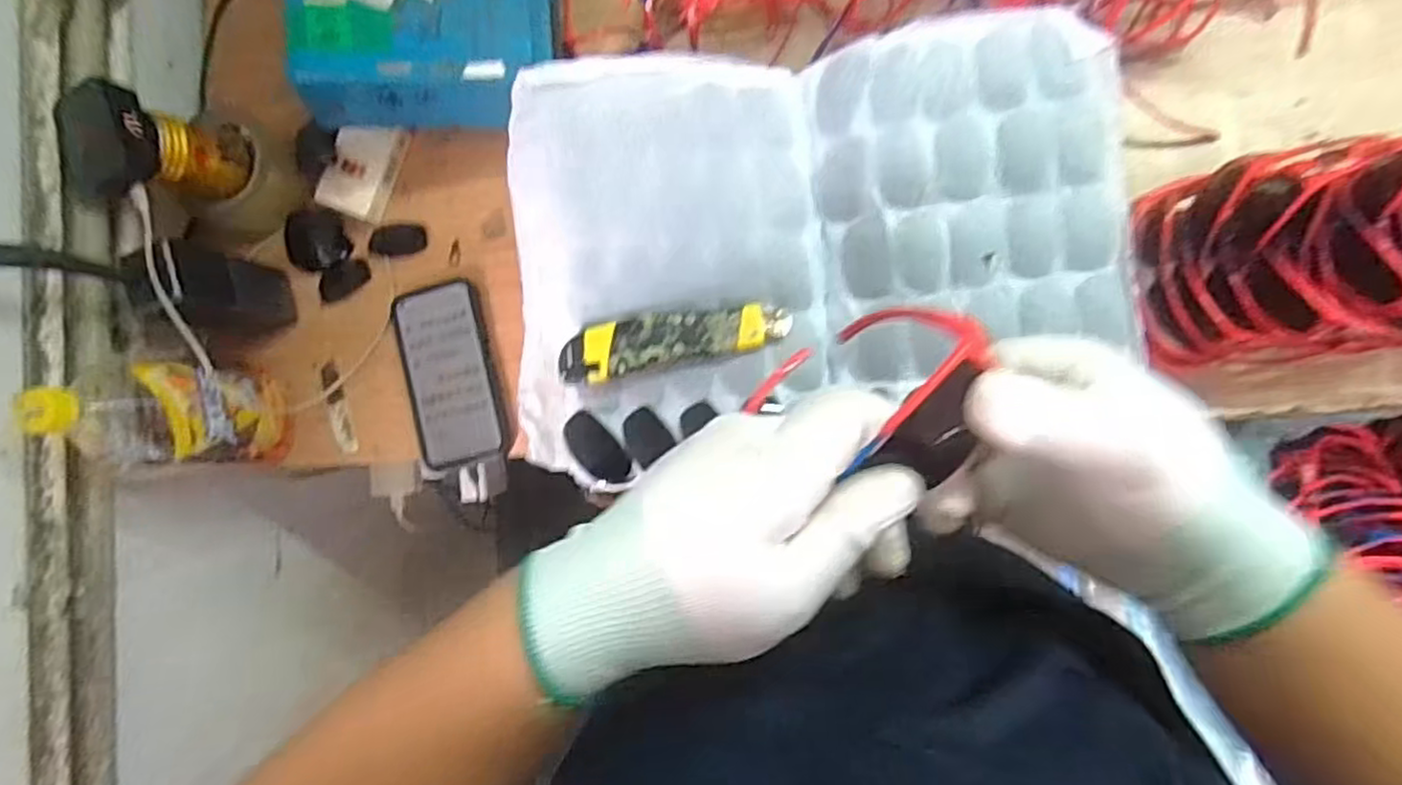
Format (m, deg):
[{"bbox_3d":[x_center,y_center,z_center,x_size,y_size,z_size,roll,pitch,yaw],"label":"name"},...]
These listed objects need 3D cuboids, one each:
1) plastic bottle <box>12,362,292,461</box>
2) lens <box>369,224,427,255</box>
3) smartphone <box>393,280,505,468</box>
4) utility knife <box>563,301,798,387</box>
[{"bbox_3d":[-0.425,0.016,0.548,0.095,0.180,0.081,1,88,9],"label":"plastic bottle"},{"bbox_3d":[-0.274,-0.138,0.635,0.054,0.008,0.027,0,88,9],"label":"lens"},{"bbox_3d":[-0.221,-0.016,0.618,0.077,0.017,0.156,-15,86,8],"label":"smartphone"},{"bbox_3d":[-0.018,-0.036,0.483,0.154,0.026,0.039,-11,86,9],"label":"utility knife"}]

